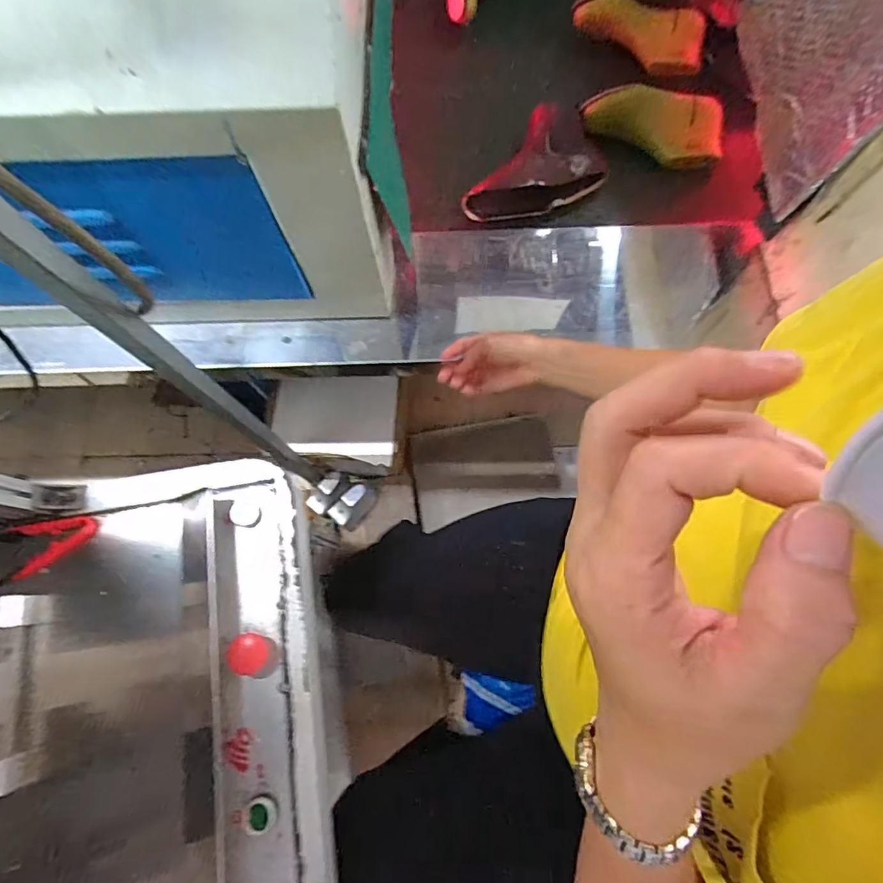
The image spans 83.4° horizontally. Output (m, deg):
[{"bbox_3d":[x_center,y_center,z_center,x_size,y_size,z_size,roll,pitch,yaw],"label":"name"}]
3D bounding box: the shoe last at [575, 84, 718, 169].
[{"bbox_3d":[0.366,-0.547,0.851,0.242,0.084,0.066,13,75,5],"label":"shoe last"}]

